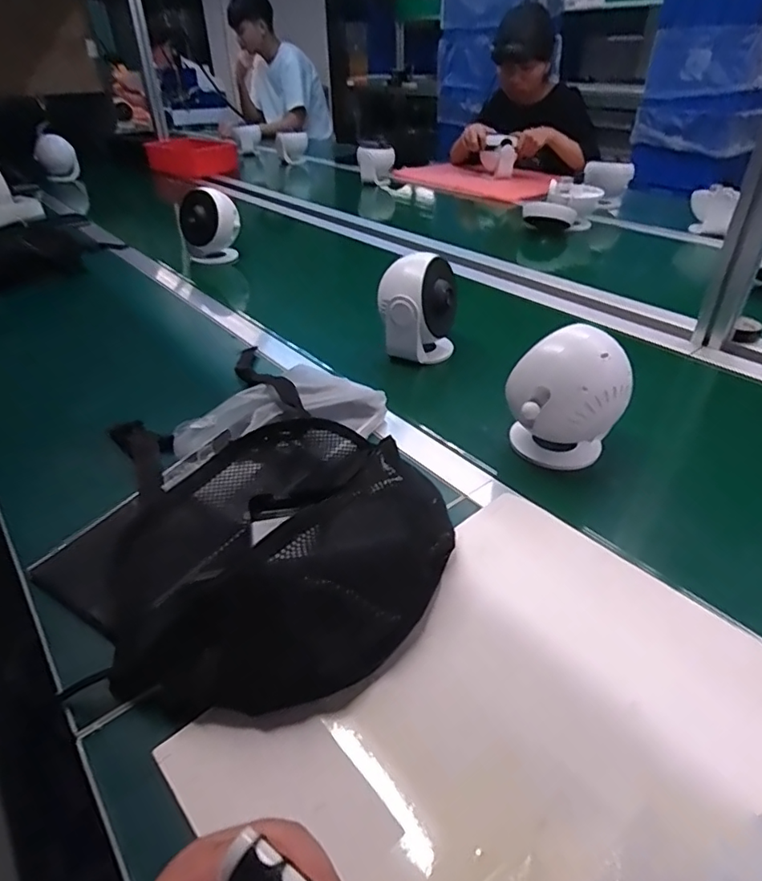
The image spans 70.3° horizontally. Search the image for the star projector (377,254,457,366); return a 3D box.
[{"bbox_3d":[0.046,-0.178,0.736,0.088,0.149,0.114,16,42,31],"label":"star projector"}]

